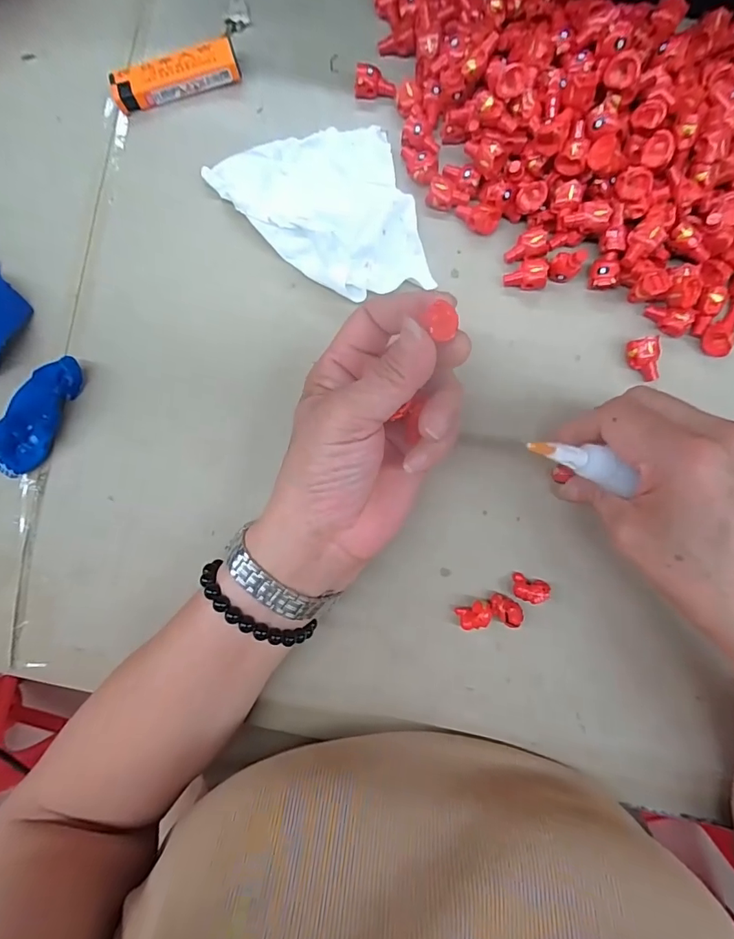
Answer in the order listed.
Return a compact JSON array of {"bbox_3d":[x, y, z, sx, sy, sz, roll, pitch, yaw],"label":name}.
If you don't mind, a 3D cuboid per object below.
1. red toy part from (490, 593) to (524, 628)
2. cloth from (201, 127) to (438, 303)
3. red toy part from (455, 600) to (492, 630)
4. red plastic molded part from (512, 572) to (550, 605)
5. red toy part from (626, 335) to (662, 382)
[{"bbox_3d":[0.080,0.080,0.266,0.020,0.013,0.013,36,90,5],"label":"red toy part"},{"bbox_3d":[-0.029,-0.154,0.275,0.110,0.031,0.116,-17,86,2],"label":"cloth"},{"bbox_3d":[0.062,0.084,0.266,0.018,0.014,0.013,-28,86,2],"label":"red toy part"},{"bbox_3d":[0.094,0.069,0.265,0.019,0.010,0.013,16,88,4],"label":"red plastic molded part"},{"bbox_3d":[0.161,-0.064,0.268,0.017,0.012,0.025,-7,87,3],"label":"red toy part"}]

